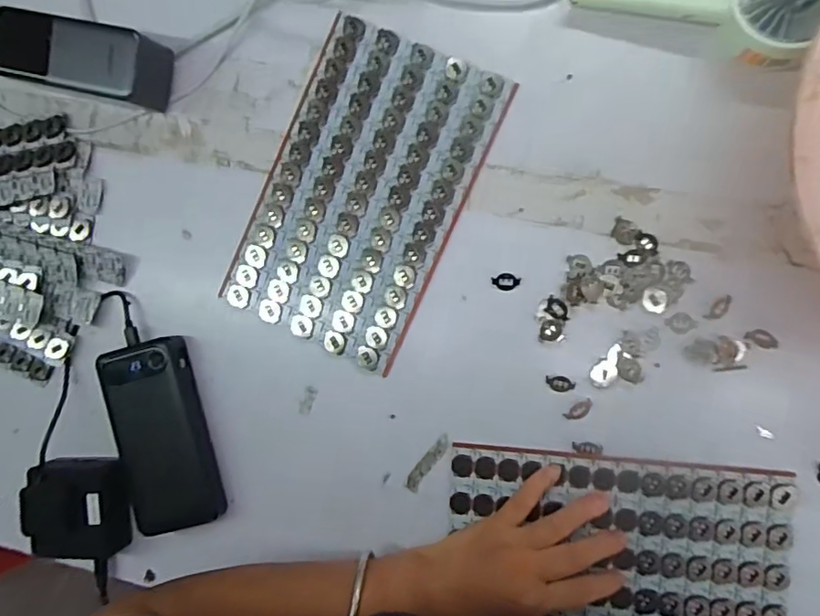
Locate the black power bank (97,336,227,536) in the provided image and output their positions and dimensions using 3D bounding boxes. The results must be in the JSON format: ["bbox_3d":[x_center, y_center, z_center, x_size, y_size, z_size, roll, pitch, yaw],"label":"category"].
[{"bbox_3d":[-0.206,0.106,0.476,0.072,0.022,0.153,-15,90,8],"label":"black power bank"}]

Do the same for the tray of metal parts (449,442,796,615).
[{"bbox_3d":[0.156,0.192,0.443,0.249,0.008,0.154,4,90,7],"label":"tray of metal parts"}]

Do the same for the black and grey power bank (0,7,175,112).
[{"bbox_3d":[-0.269,-0.202,0.469,0.134,0.060,0.057,16,93,7],"label":"black and grey power bank"}]

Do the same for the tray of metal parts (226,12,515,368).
[{"bbox_3d":[-0.038,-0.092,0.465,0.155,0.005,0.252,25,92,7],"label":"tray of metal parts"}]

